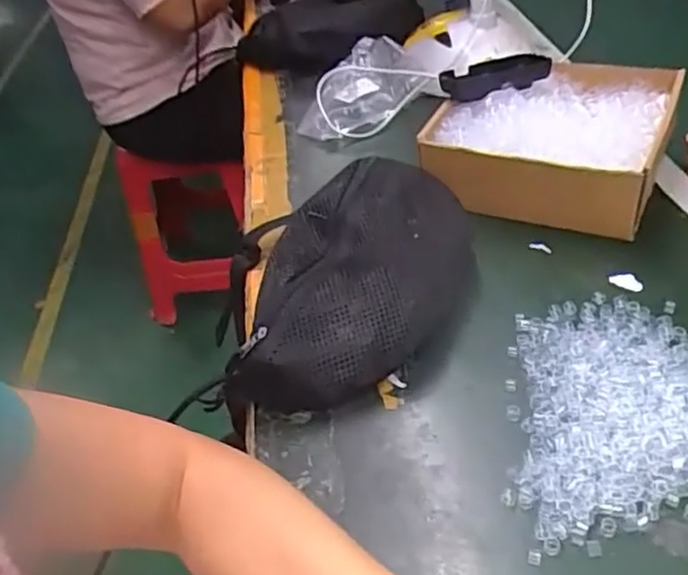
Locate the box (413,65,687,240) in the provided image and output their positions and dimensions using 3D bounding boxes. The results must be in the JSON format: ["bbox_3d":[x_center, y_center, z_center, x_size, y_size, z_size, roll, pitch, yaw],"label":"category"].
[{"bbox_3d":[0.199,-0.145,0.647,0.194,0.076,0.185,15,45,24],"label":"box"}]

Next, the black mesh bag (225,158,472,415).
[{"bbox_3d":[0.008,-0.019,0.553,0.180,0.072,0.260,8,43,17],"label":"black mesh bag"}]

